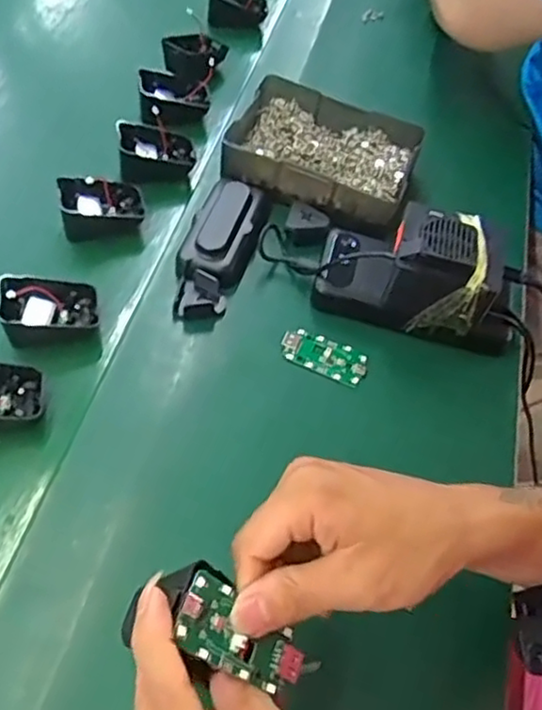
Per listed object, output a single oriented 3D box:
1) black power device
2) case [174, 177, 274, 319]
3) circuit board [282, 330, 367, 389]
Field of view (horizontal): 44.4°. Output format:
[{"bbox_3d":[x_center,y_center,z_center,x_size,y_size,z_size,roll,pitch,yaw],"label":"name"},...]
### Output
[{"bbox_3d":[0.114,-0.068,0.505,0.157,0.074,0.079,18,55,9],"label":"black power device"},{"bbox_3d":[-0.041,-0.089,0.534,0.056,0.030,0.144,13,54,5],"label":"case"},{"bbox_3d":[0.041,-0.001,0.499,0.063,0.008,0.031,23,61,5],"label":"circuit board"}]

